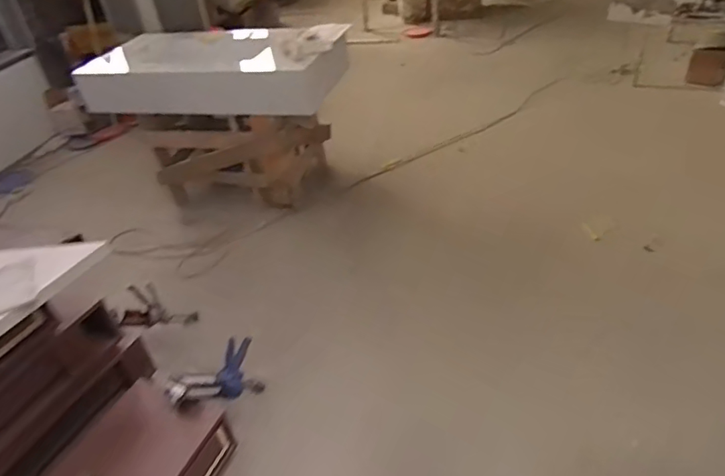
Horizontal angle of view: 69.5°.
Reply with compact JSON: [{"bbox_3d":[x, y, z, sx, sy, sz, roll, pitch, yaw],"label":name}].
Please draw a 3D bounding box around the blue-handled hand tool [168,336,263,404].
[{"bbox_3d":[-0.425,0.414,1.602,0.090,0.183,0.372,19,8,30],"label":"blue-handled hand tool"}]

